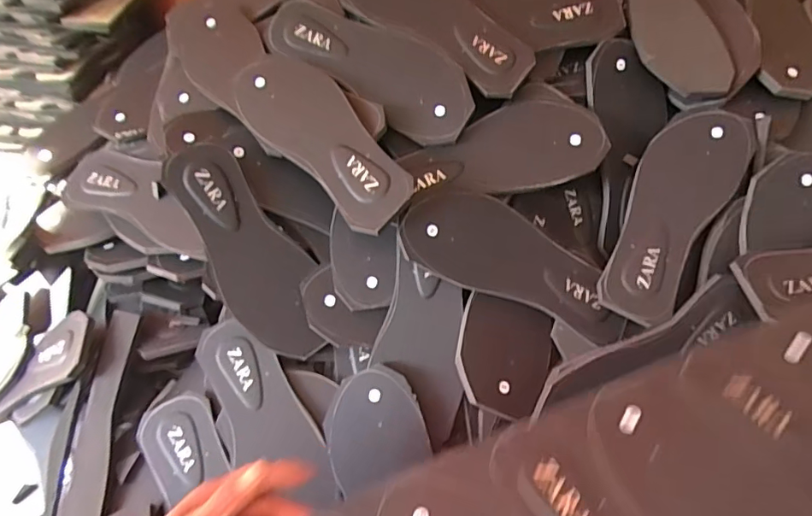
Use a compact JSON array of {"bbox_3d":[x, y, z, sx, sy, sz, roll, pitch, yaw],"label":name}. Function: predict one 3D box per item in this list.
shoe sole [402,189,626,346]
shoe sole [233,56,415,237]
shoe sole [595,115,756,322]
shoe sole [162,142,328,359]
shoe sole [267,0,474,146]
[{"bbox_3d":[0.118,0.003,0.516,0.245,0.013,0.092,23,83,-6],"label":"shoe sole"},{"bbox_3d":[-0.089,-0.133,0.522,0.095,0.009,0.252,-44,71,-6],"label":"shoe sole"},{"bbox_3d":[0.282,-0.053,0.529,0.099,0.010,0.249,31,81,13],"label":"shoe sole"},{"bbox_3d":[-0.163,-0.007,0.522,0.089,0.013,0.242,-30,95,-17],"label":"shoe sole"},{"bbox_3d":[-0.036,-0.220,0.557,0.247,0.012,0.097,34,81,8],"label":"shoe sole"}]

